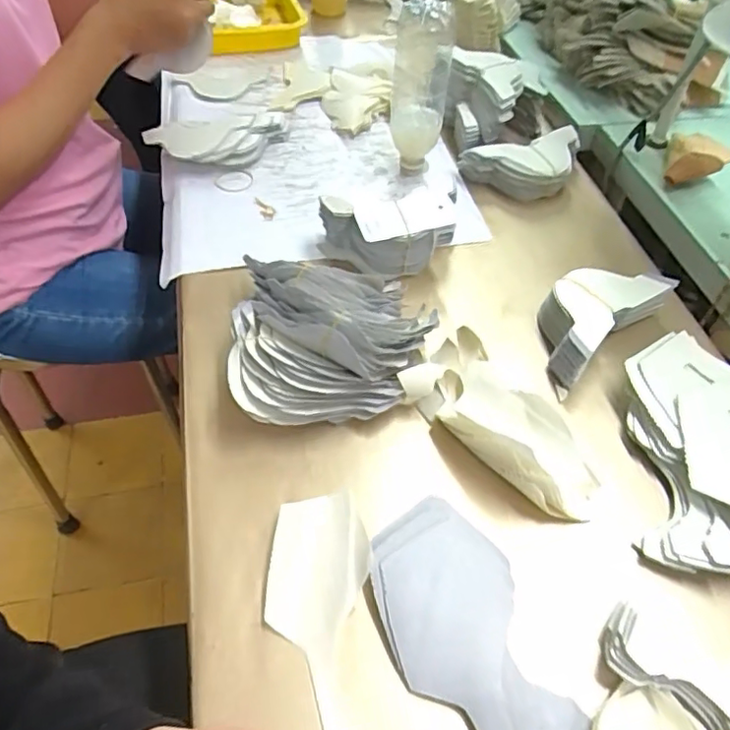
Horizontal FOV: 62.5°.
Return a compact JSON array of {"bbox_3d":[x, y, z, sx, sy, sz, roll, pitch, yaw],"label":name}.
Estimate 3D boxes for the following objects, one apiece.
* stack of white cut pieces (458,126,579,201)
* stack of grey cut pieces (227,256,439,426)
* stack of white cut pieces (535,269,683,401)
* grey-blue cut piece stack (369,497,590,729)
[{"bbox_3d":[0.199,-0.267,0.787,0.140,0.057,0.102,16,51,10],"label":"stack of white cut pieces"},{"bbox_3d":[-0.030,-0.033,0.561,0.188,0.084,0.175,2,49,0],"label":"stack of grey cut pieces"},{"bbox_3d":[0.225,-0.052,0.607,0.157,0.056,0.084,-31,57,-26],"label":"stack of white cut pieces"},{"bbox_3d":[0.071,0.185,0.405,0.096,0.013,0.198,-19,54,-11],"label":"grey-blue cut piece stack"}]

